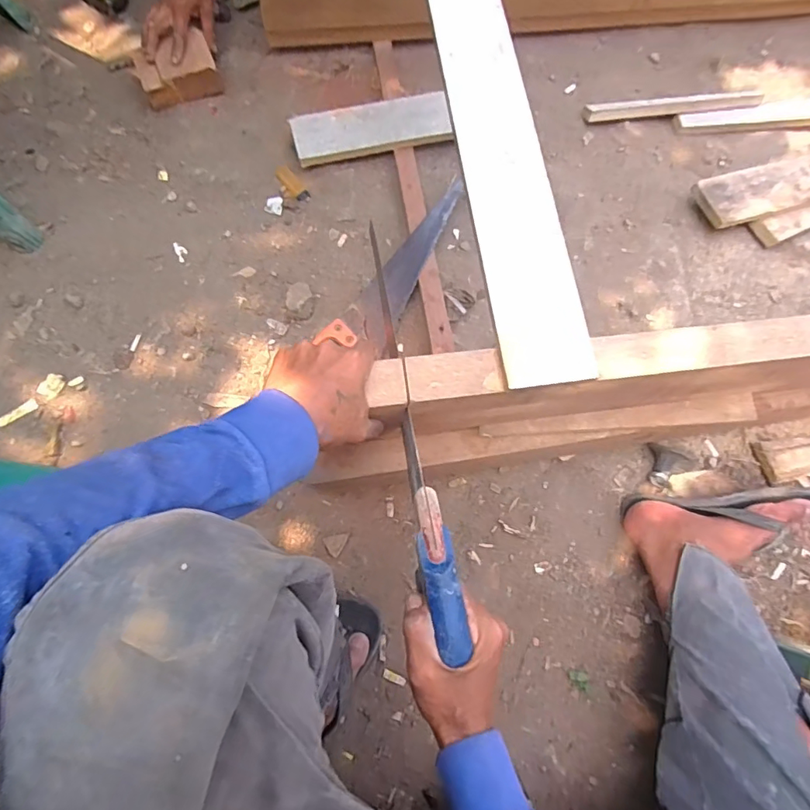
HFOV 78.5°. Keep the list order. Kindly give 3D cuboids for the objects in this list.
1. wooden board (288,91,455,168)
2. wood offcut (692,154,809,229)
[{"bbox_3d":[-0.057,-0.500,0.890,0.285,0.020,0.098,-15,81,-12],"label":"wooden board"},{"bbox_3d":[0.698,-0.401,0.895,0.367,0.020,0.097,-15,78,-5],"label":"wood offcut"}]

